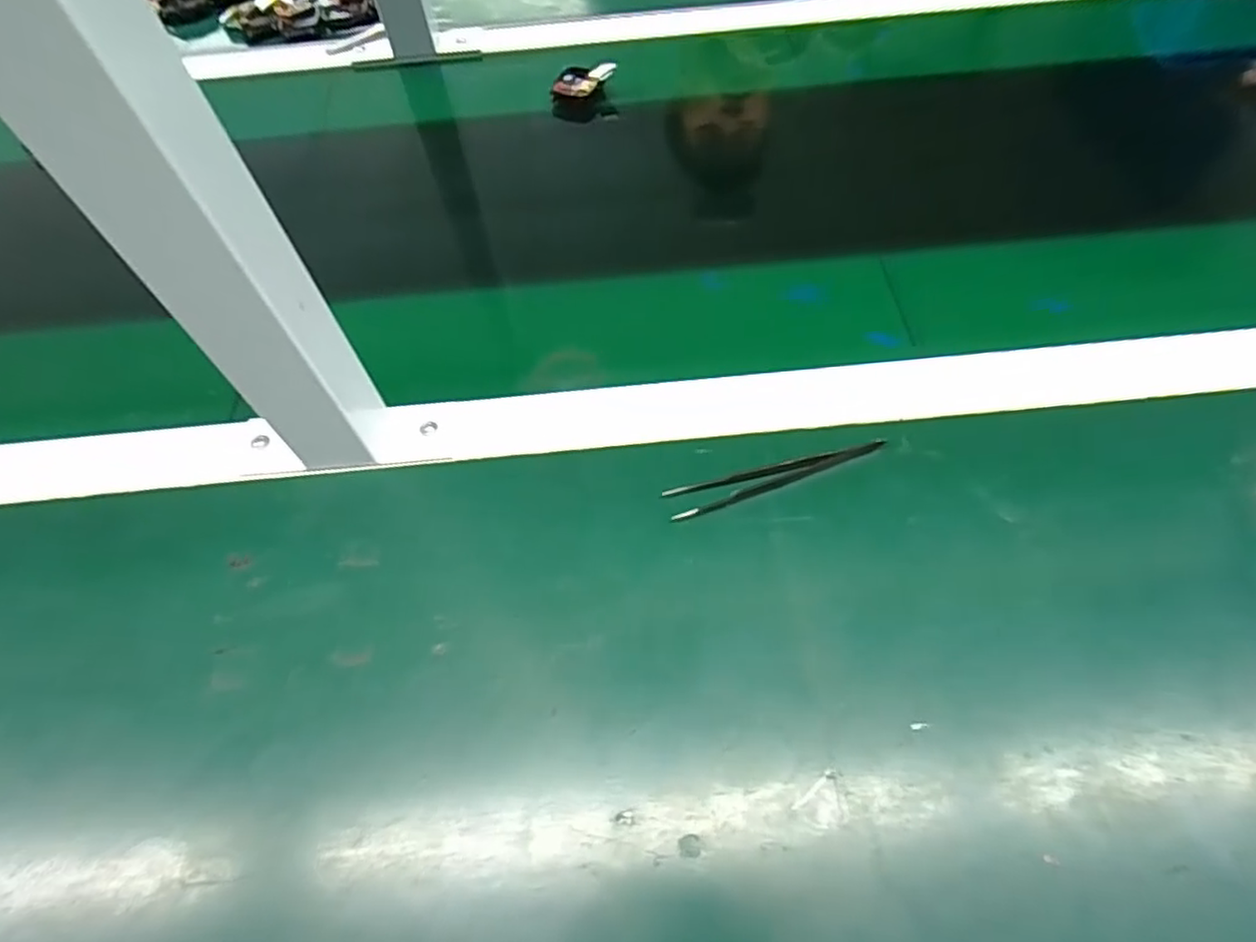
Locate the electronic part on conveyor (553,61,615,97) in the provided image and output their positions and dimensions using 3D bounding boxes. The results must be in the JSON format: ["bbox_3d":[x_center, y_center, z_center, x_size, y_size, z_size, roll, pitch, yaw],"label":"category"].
[{"bbox_3d":[-0.037,-0.328,0.551,0.052,0.012,0.030,-6,59,-1],"label":"electronic part on conveyor"}]

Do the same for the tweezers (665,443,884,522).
[{"bbox_3d":[0.077,0.004,0.338,0.114,0.009,0.018,-13,59,-5],"label":"tweezers"}]

